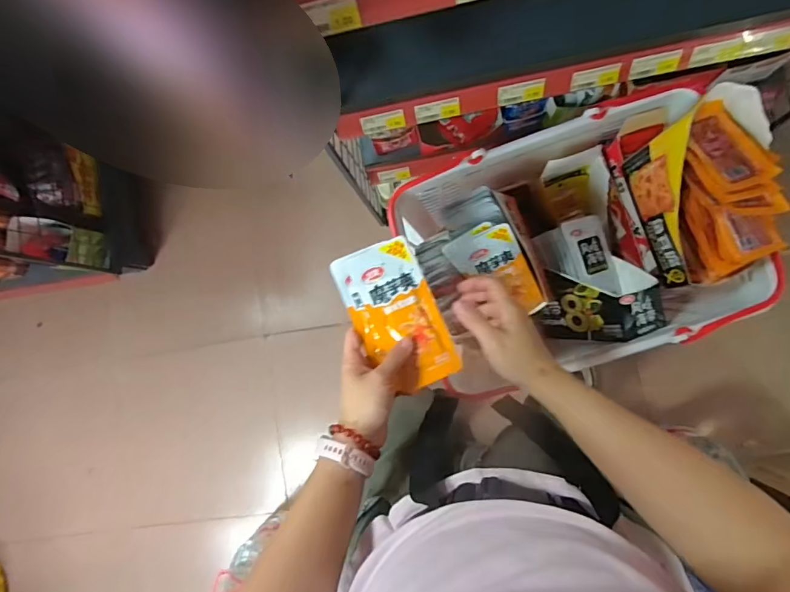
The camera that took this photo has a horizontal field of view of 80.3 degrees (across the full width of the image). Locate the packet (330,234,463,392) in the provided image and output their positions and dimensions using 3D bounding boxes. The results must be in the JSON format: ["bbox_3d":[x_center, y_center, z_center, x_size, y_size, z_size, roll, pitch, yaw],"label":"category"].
[{"bbox_3d":[0.001,0.022,0.490,0.085,0.012,0.156,-25,91,5],"label":"packet"}]

